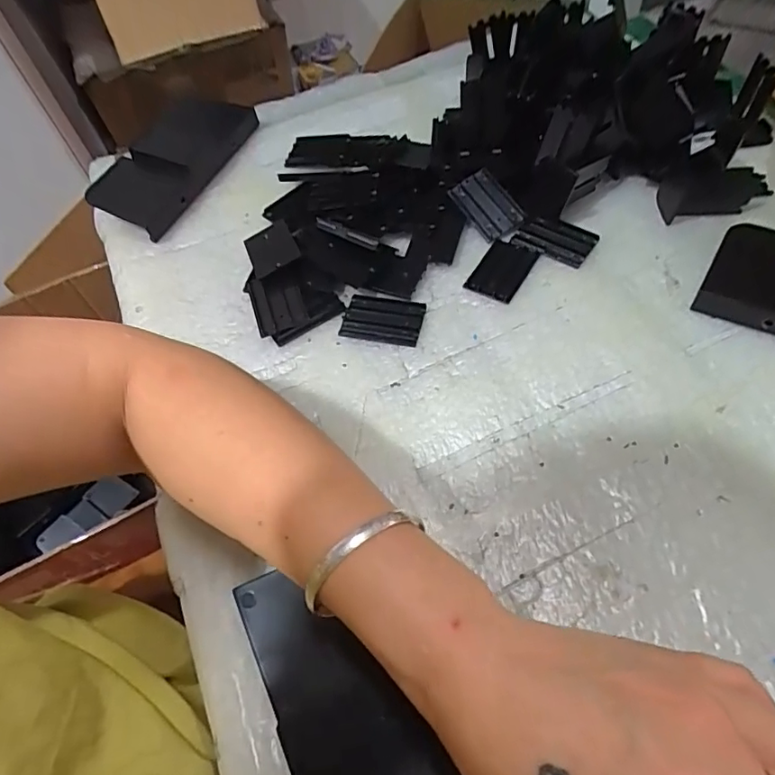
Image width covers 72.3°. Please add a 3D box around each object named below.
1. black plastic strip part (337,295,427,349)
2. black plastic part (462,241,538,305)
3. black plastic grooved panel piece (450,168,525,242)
[{"bbox_3d":[-0.004,-0.048,0.365,0.054,0.005,0.035,9,59,12],"label":"black plastic strip part"},{"bbox_3d":[0.083,-0.084,0.381,0.034,0.004,0.053,28,65,21],"label":"black plastic part"},{"bbox_3d":[0.076,-0.139,0.405,0.035,0.005,0.056,-35,79,-4],"label":"black plastic grooved panel piece"}]

